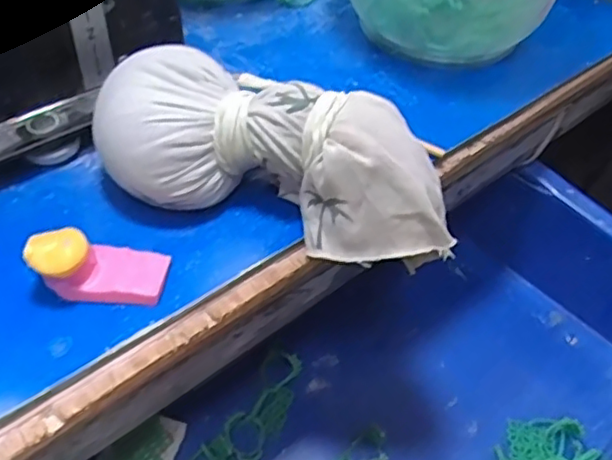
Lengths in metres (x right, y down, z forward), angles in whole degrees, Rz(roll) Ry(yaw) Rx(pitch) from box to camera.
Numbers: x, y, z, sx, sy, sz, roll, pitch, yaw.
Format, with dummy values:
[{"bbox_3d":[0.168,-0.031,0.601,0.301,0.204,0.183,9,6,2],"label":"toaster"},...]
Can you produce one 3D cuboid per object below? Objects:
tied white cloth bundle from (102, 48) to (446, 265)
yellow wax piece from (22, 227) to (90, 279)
[{"bbox_3d":[-0.011,-0.027,0.241,0.140,0.046,0.052,10,50,6],"label":"tied white cloth bundle"},{"bbox_3d":[-0.086,0.008,0.214,0.020,0.004,0.017,-20,73,-26],"label":"yellow wax piece"}]

